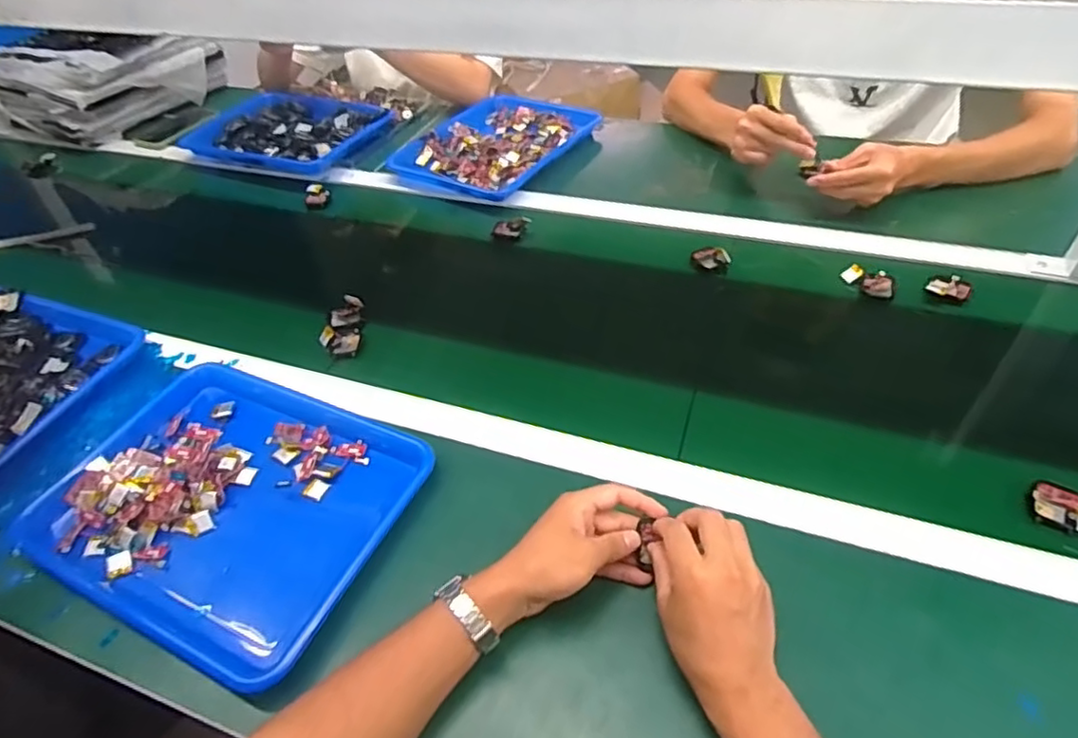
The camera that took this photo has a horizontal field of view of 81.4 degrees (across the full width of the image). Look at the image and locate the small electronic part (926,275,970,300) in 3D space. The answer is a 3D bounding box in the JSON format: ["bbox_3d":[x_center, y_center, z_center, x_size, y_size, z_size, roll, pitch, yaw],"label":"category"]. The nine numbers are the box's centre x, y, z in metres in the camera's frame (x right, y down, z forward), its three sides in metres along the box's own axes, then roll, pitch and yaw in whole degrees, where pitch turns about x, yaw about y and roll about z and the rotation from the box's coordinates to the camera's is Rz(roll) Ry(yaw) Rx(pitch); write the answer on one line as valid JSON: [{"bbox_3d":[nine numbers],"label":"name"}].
[{"bbox_3d":[0.489,-0.100,0.747,0.042,0.009,0.040,25,53,26],"label":"small electronic part"}]

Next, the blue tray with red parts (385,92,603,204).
[{"bbox_3d":[-0.074,-0.400,1.087,0.255,0.033,0.318,22,52,24],"label":"blue tray with red parts"}]

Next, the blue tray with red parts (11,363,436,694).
[{"bbox_3d":[-0.293,0.121,0.604,0.335,0.033,0.263,17,50,20],"label":"blue tray with red parts"}]

